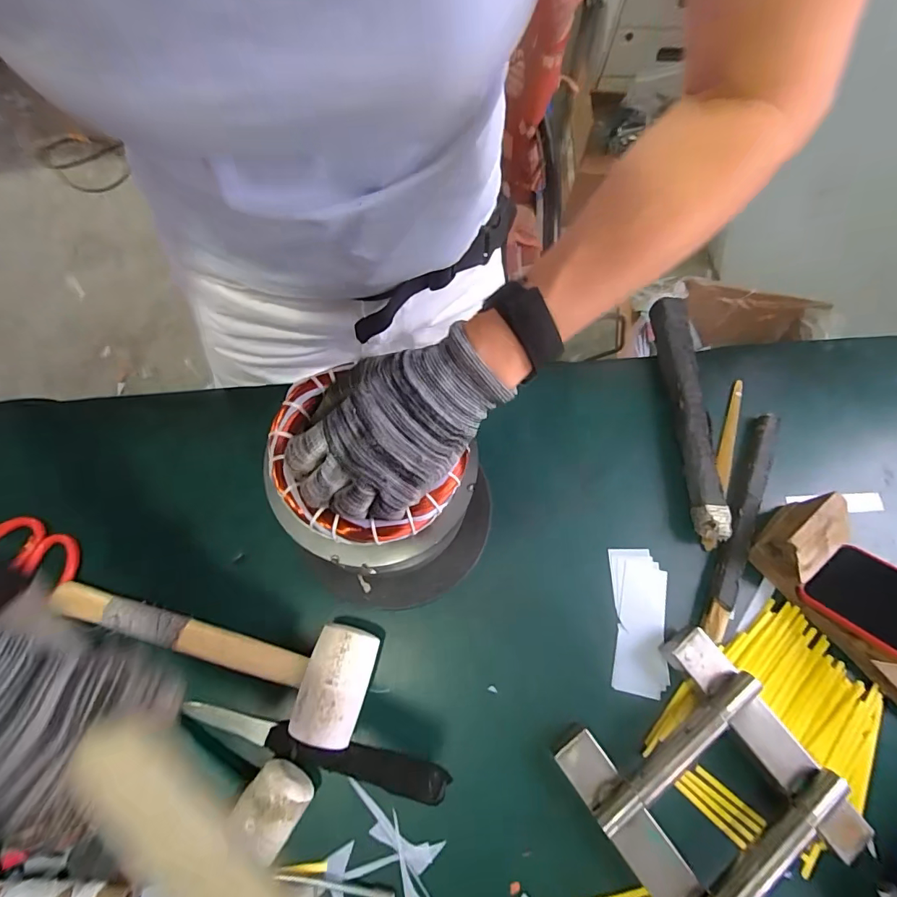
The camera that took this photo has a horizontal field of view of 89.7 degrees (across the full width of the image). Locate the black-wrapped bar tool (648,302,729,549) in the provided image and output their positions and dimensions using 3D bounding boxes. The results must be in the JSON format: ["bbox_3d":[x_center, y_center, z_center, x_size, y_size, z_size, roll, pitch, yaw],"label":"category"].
[{"bbox_3d":[0.272,-0.041,0.513,0.040,0.033,0.296,0,70,-4],"label":"black-wrapped bar tool"}]

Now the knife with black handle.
[{"bbox_3d":[-0.115,0.261,0.391,0.229,0.020,0.028,15,69,-1],"label":"knife with black handle"}]

